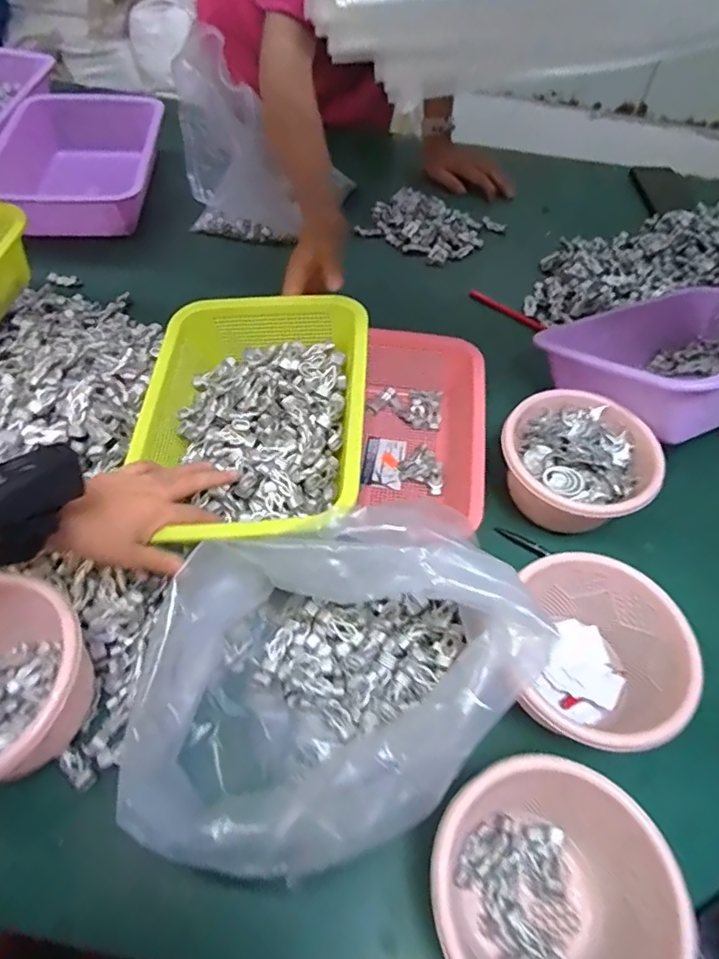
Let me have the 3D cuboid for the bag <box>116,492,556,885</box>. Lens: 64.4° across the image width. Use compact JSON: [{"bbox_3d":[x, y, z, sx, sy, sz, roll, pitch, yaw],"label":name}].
[{"bbox_3d":[-0.020,0.138,0.411,0.280,0.138,0.222,-5,56,-6],"label":"bag"}]

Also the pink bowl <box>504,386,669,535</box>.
[{"bbox_3d":[0.217,-0.014,0.582,0.149,0.075,0.143,1,56,-2],"label":"pink bowl"}]

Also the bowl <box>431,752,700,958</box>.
[{"bbox_3d":[0.119,0.270,0.372,0.145,0.083,0.145,1,56,-2],"label":"bowl"}]

